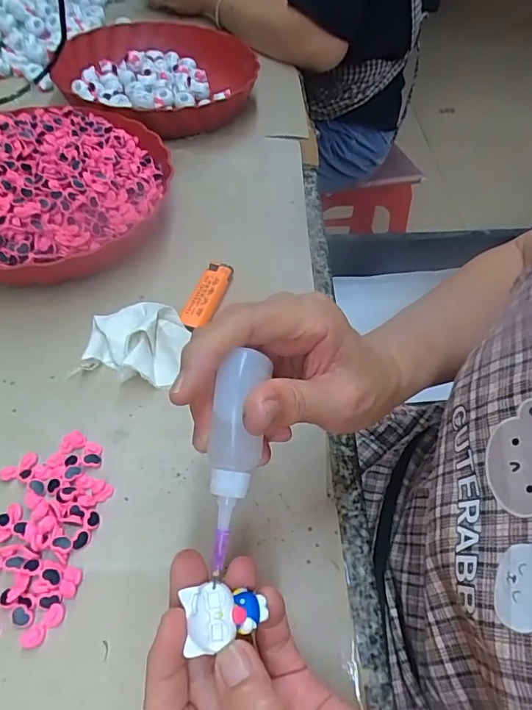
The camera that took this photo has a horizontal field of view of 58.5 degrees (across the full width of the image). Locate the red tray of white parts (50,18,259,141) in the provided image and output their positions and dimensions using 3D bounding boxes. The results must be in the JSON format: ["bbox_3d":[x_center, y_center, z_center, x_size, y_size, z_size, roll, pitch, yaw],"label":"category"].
[{"bbox_3d":[-0.132,-0.340,0.581,0.221,0.045,0.265,6,53,0],"label":"red tray of white parts"}]

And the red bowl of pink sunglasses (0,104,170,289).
[{"bbox_3d":[-0.206,-0.149,0.438,0.235,0.070,0.226,-15,56,-15],"label":"red bowl of pink sunglasses"}]

